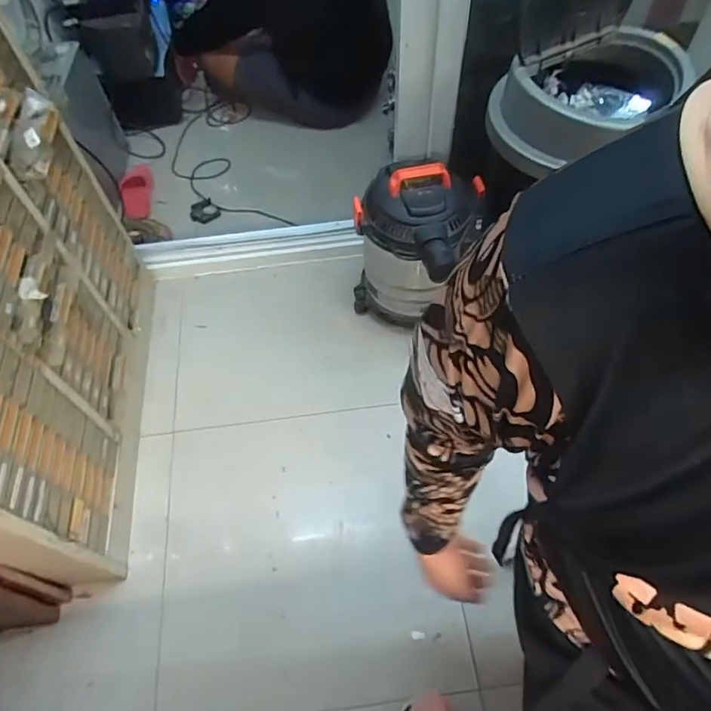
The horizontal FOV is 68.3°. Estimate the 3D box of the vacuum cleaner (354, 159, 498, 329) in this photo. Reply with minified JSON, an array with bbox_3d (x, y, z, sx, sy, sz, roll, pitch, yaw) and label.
[{"bbox_3d":[0.146,-0.250,1.259,0.261,0.413,0.294,25,63,19],"label":"vacuum cleaner"}]

